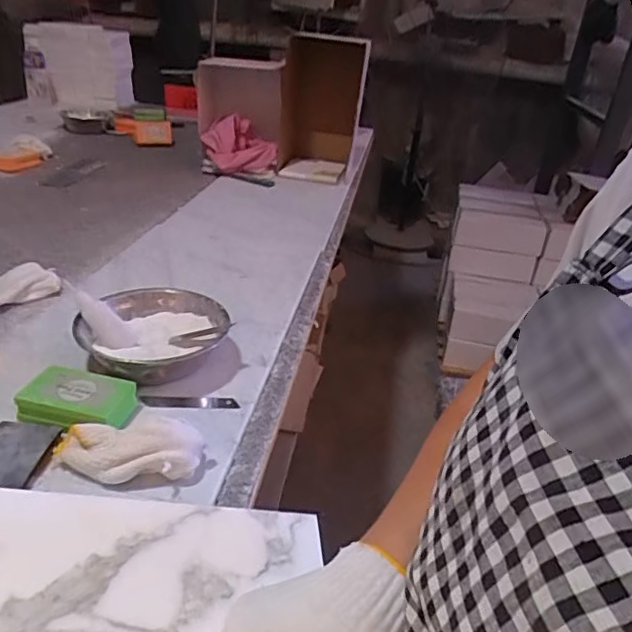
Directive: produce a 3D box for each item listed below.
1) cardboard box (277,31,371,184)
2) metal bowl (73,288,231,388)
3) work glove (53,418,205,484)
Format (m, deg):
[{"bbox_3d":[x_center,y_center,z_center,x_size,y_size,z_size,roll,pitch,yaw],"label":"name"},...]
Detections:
[{"bbox_3d":[0.015,-0.504,1.380,0.197,0.326,0.155,4,30,-4],"label":"cardboard box"},{"bbox_3d":[-0.187,0.025,0.648,0.153,0.053,0.153,5,30,-3],"label":"metal bowl"},{"bbox_3d":[-0.162,0.114,0.491,0.122,0.044,0.053,2,30,-8],"label":"work glove"}]

